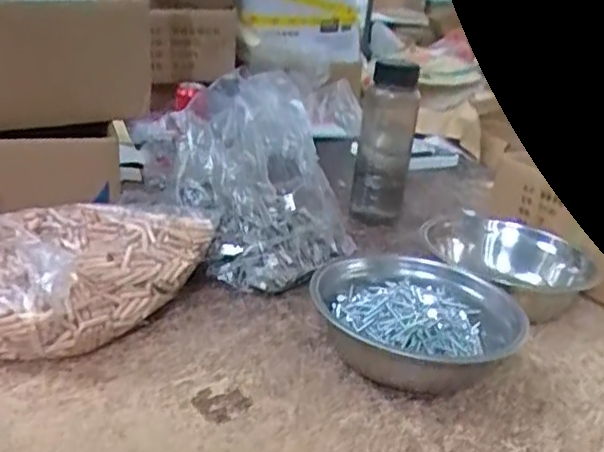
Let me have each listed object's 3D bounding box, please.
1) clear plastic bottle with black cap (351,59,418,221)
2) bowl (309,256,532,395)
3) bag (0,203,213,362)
[{"bbox_3d":[0.128,-0.126,0.979,0.084,0.239,0.073,9,21,6],"label":"clear plastic bottle with black cap"},{"bbox_3d":[0.113,0.097,0.620,0.169,0.075,0.175,6,21,-2],"label":"bowl"},{"bbox_3d":[-0.230,0.048,0.610,0.148,0.092,0.291,20,25,29],"label":"bag"}]

